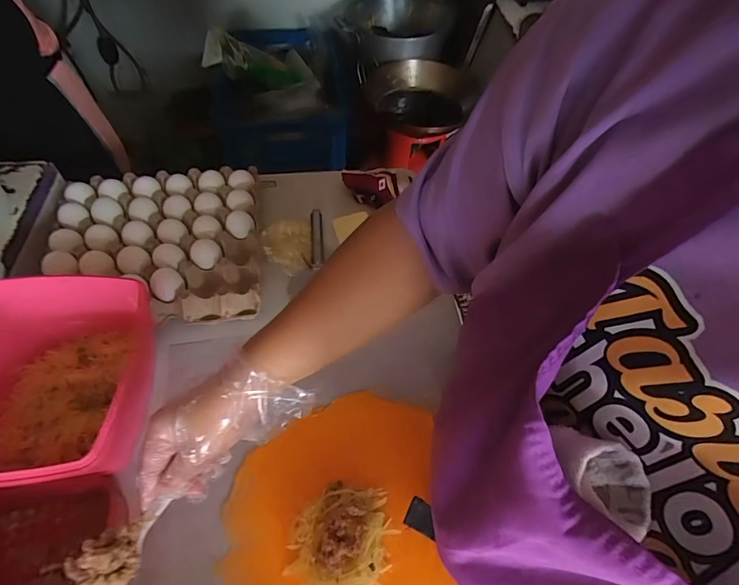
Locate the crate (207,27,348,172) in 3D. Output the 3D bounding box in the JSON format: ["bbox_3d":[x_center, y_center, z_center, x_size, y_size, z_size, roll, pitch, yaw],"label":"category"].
[{"bbox_3d":[-0.256,-0.591,1.268,0.354,0.194,0.515,-2,55,-4],"label":"crate"}]

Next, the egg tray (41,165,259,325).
[{"bbox_3d":[-0.303,-0.075,0.615,0.270,0.054,0.259,-7,55,-7],"label":"egg tray"}]

